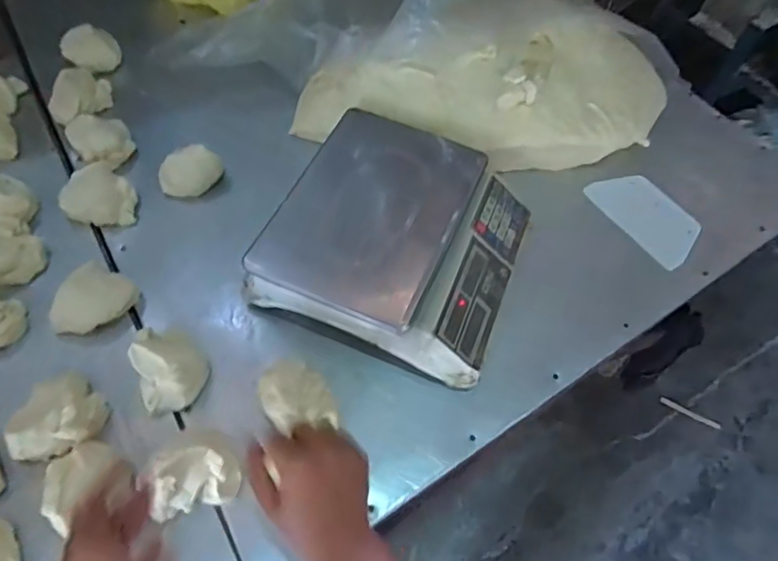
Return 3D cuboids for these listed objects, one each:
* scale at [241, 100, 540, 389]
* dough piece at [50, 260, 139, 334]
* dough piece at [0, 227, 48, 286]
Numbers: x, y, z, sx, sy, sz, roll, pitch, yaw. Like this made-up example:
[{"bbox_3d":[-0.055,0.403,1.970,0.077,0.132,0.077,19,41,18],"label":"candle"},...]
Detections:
[{"bbox_3d":[0.019,-0.056,0.738,0.318,0.122,0.324,22,60,10],"label":"scale"},{"bbox_3d":[-0.394,0.026,0.689,0.080,0.065,0.102,34,63,17],"label":"dough piece"},{"bbox_3d":[-0.526,-0.033,0.716,0.088,0.047,0.090,6,58,1],"label":"dough piece"}]

